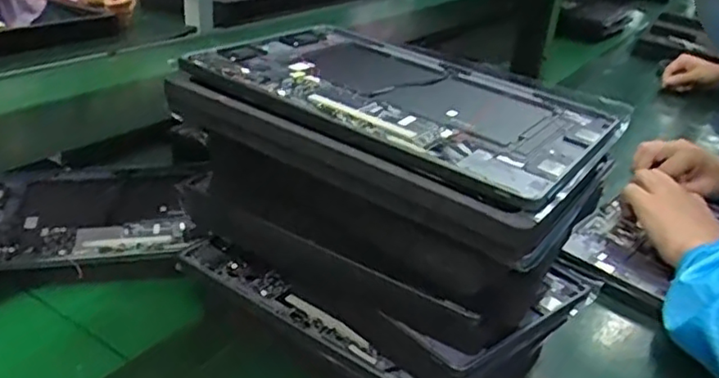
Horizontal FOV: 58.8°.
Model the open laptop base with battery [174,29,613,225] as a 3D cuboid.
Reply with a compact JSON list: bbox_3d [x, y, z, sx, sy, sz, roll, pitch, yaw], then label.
[{"bbox_3d":[0.030,-0.067,0.447,0.267,0.020,0.195,22,31,28],"label":"open laptop base with battery"}]

